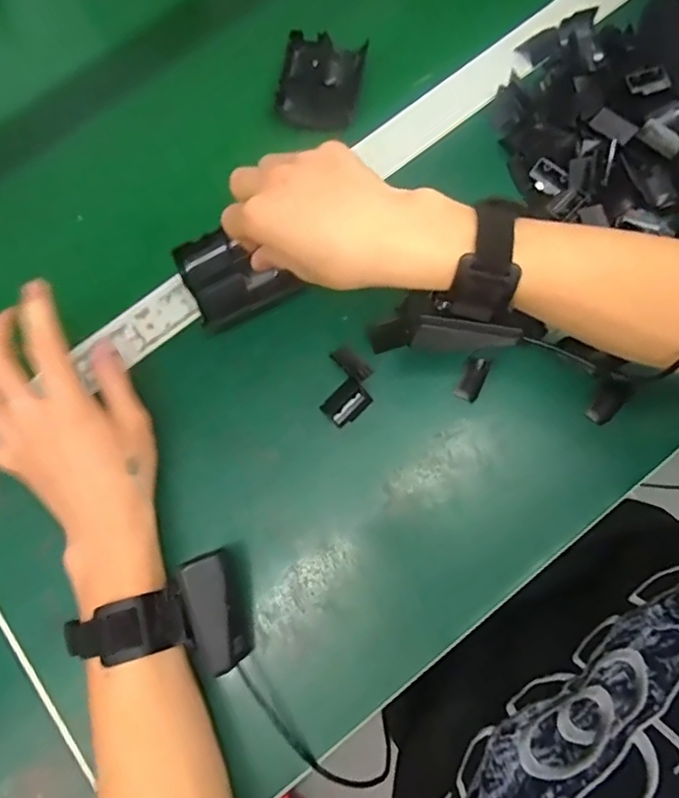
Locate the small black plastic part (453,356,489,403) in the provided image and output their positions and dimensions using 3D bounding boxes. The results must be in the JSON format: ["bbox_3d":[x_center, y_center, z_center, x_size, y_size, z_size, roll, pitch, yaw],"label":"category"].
[{"bbox_3d":[0.096,-0.015,0.406,0.017,0.006,0.032,20,78,8],"label":"small black plastic part"}]

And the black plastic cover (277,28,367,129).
[{"bbox_3d":[-0.016,-0.262,0.467,0.068,0.017,0.083,9,77,6],"label":"black plastic cover"}]

